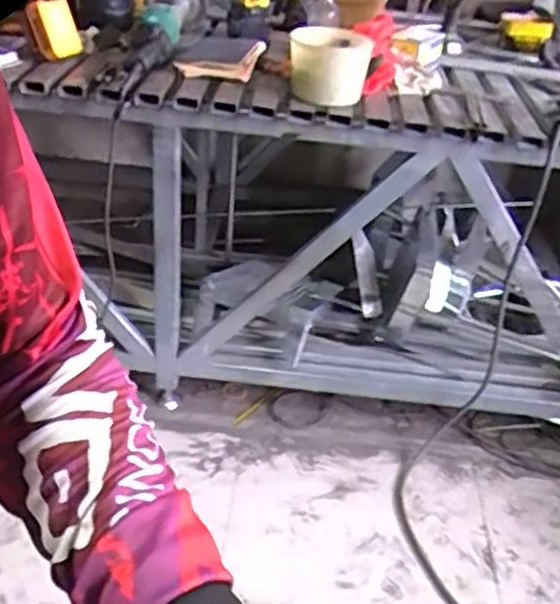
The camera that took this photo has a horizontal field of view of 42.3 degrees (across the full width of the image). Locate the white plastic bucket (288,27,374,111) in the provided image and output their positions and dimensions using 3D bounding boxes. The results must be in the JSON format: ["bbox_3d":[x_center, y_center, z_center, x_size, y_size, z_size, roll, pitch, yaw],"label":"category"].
[{"bbox_3d":[0.099,-0.475,1.447,0.158,0.118,0.160,7,34,2],"label":"white plastic bucket"}]

